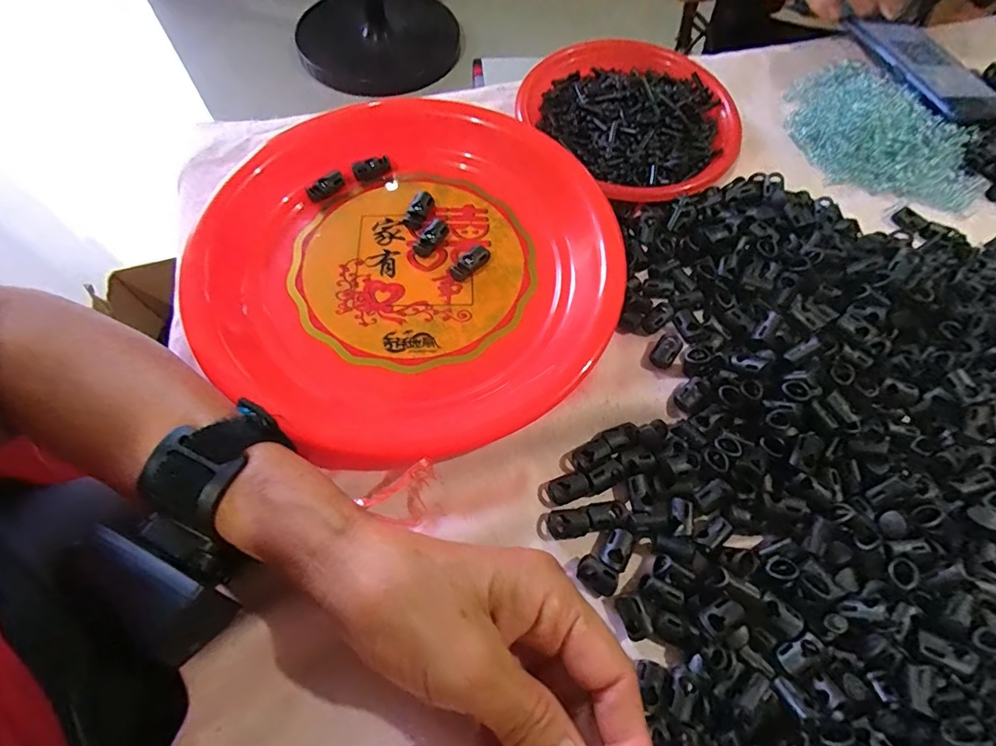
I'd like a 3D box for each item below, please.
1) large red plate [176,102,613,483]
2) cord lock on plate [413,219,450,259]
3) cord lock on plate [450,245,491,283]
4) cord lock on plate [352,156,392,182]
[{"bbox_3d":[-0.053,-0.075,0.297,0.249,0.029,0.254,0,65,-1],"label":"large red plate"},{"bbox_3d":[-0.044,-0.090,0.310,0.014,0.007,0.028,34,82,14],"label":"cord lock on plate"},{"bbox_3d":[-0.018,-0.071,0.304,0.012,0.010,0.028,39,70,15],"label":"cord lock on plate"},{"bbox_3d":[-0.090,-0.146,0.334,0.026,0.013,0.009,-26,68,-12],"label":"cord lock on plate"}]

